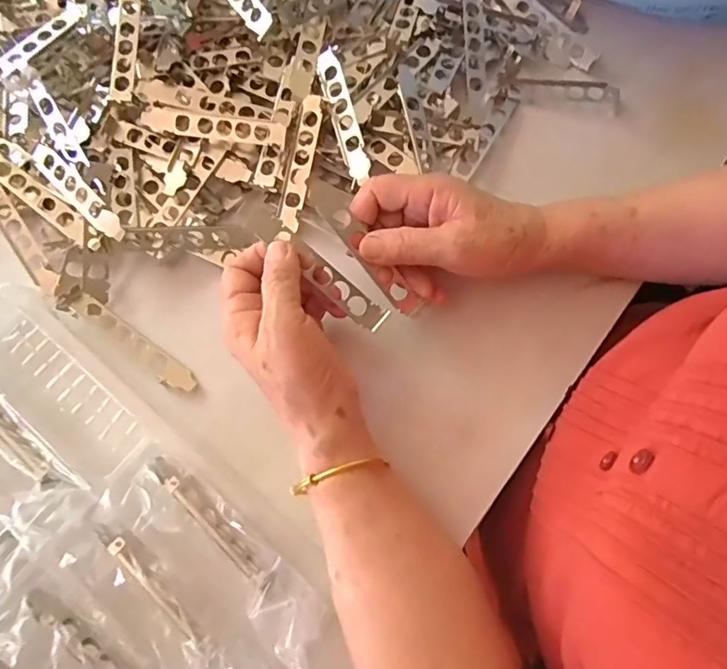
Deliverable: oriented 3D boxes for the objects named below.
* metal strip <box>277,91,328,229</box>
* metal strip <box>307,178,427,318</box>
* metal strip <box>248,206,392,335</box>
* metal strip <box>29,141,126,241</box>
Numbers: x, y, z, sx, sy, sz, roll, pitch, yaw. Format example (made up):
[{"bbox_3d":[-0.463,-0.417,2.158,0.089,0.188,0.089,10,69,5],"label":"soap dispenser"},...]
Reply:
[{"bbox_3d":[-0.051,-0.140,0.415,0.024,0.007,0.107,16,94,18],"label":"metal strip"},{"bbox_3d":[0.004,-0.062,0.361,0.025,0.005,0.115,-43,103,-5],"label":"metal strip"},{"bbox_3d":[-0.031,-0.043,0.347,0.113,0.006,0.019,40,90,-6],"label":"metal strip"},{"bbox_3d":[-0.224,-0.112,0.399,0.117,0.008,0.020,44,99,16],"label":"metal strip"}]

